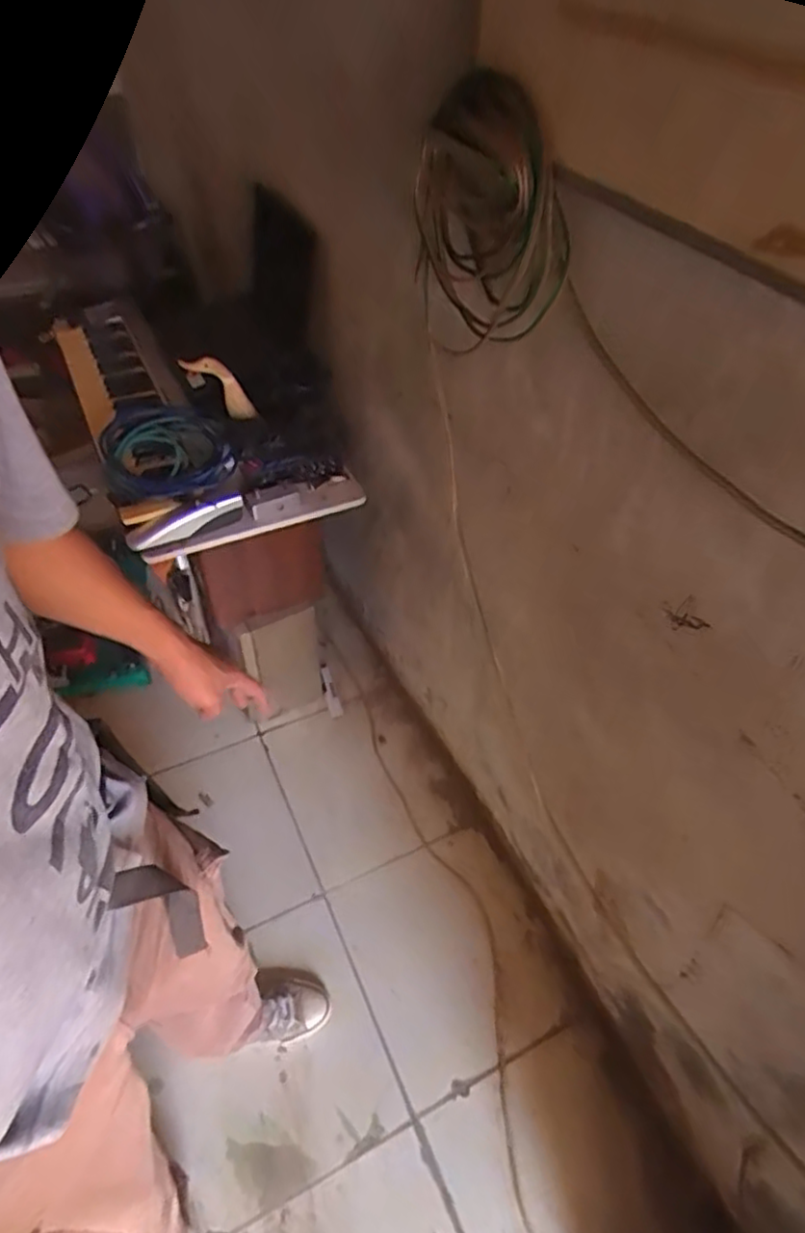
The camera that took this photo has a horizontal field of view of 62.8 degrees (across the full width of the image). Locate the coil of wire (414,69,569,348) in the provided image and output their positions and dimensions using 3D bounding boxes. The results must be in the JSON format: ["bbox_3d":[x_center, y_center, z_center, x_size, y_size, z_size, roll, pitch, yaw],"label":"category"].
[{"bbox_3d":[0.078,-0.420,0.703,0.051,0.237,0.236,-23,19,-19],"label":"coil of wire"}]

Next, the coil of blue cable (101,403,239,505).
[{"bbox_3d":[-0.405,-0.290,1.144,0.215,0.049,0.249,-15,52,-14],"label":"coil of blue cable"}]

